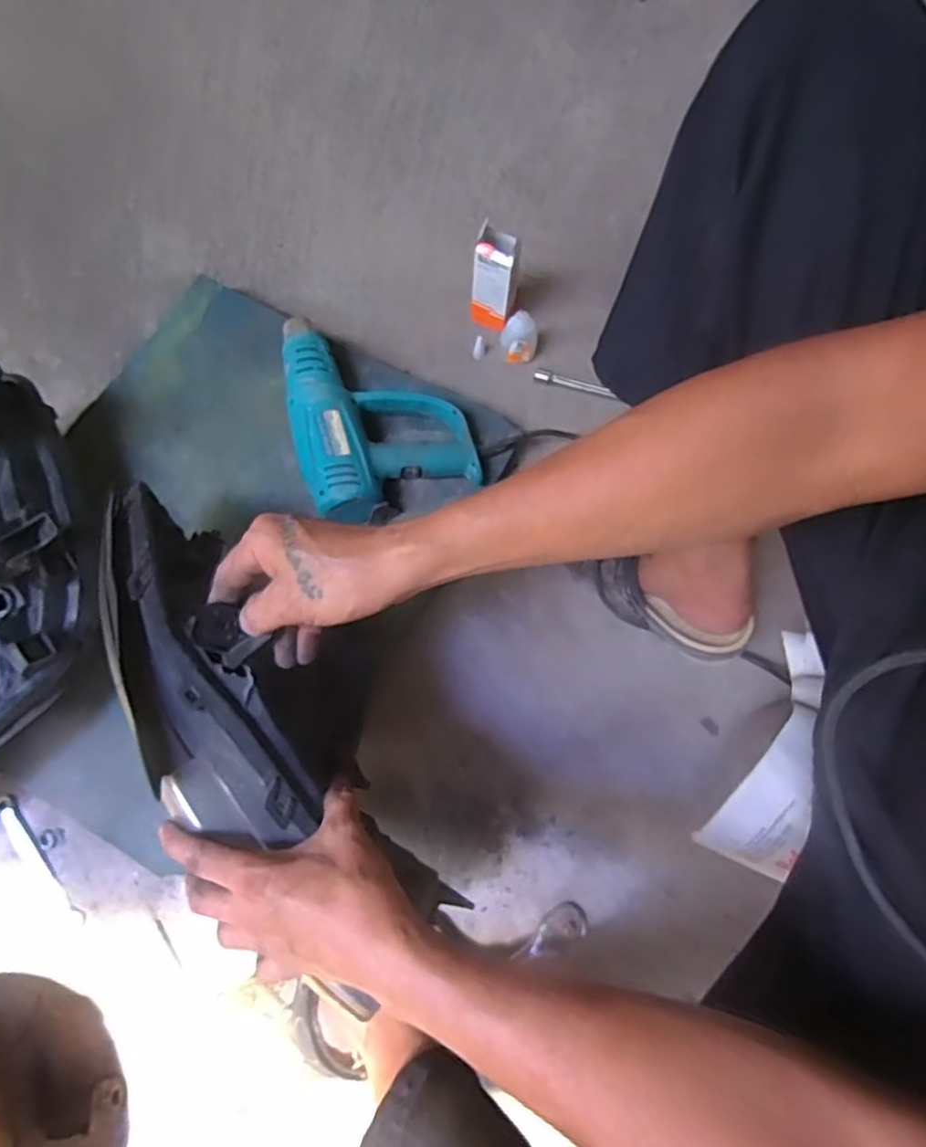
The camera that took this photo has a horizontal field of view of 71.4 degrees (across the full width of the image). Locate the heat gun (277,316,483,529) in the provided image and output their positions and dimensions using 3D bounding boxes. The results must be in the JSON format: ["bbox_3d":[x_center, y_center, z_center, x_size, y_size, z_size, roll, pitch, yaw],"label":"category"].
[{"bbox_3d":[-0.102,-0.185,0.713,0.183,0.068,0.244,-20,75,-7],"label":"heat gun"}]

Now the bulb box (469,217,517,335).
[{"bbox_3d":[0.038,-0.343,0.769,0.050,0.141,0.032,28,77,5],"label":"bulb box"}]

